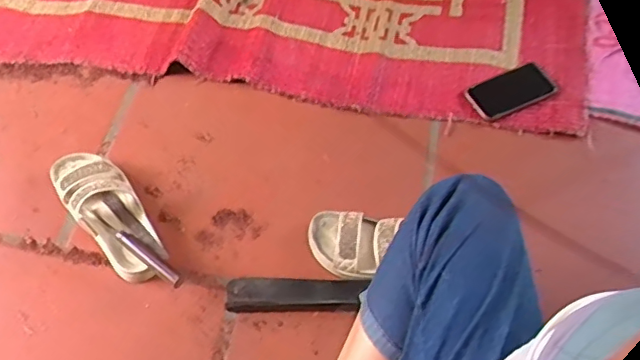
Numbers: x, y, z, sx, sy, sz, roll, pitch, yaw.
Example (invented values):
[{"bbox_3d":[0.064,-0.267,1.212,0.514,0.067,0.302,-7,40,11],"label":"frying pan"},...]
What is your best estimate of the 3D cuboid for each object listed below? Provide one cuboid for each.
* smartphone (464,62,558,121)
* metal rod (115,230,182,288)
[{"bbox_3d":[0.332,-0.155,0.976,0.157,0.017,0.078,-22,64,-16],"label":"smartphone"},{"bbox_3d":[-0.233,0.105,0.763,0.122,0.016,0.017,35,62,16],"label":"metal rod"}]

